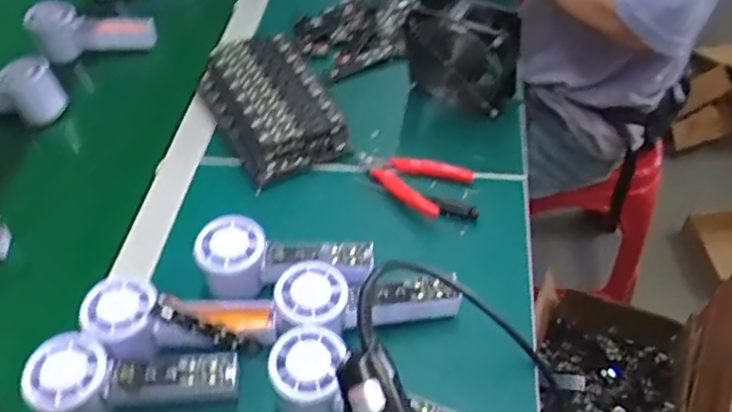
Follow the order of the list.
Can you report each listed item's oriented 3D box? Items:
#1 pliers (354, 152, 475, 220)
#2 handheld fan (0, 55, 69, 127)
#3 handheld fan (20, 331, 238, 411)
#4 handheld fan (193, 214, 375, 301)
[{"bbox_3d":[0.037,-0.030,0.610,0.117,0.025,0.071,22,53,21],"label":"pliers"},{"bbox_3d":[-0.444,-0.132,0.719,0.162,0.058,0.057,-2,48,2],"label":"handheld fan"},{"bbox_3d":[-0.176,0.135,0.466,0.151,0.044,0.058,4,47,-11],"label":"handheld fan"},{"bbox_3d":[-0.069,0.051,0.525,0.148,0.053,0.059,2,48,5],"label":"handheld fan"}]

